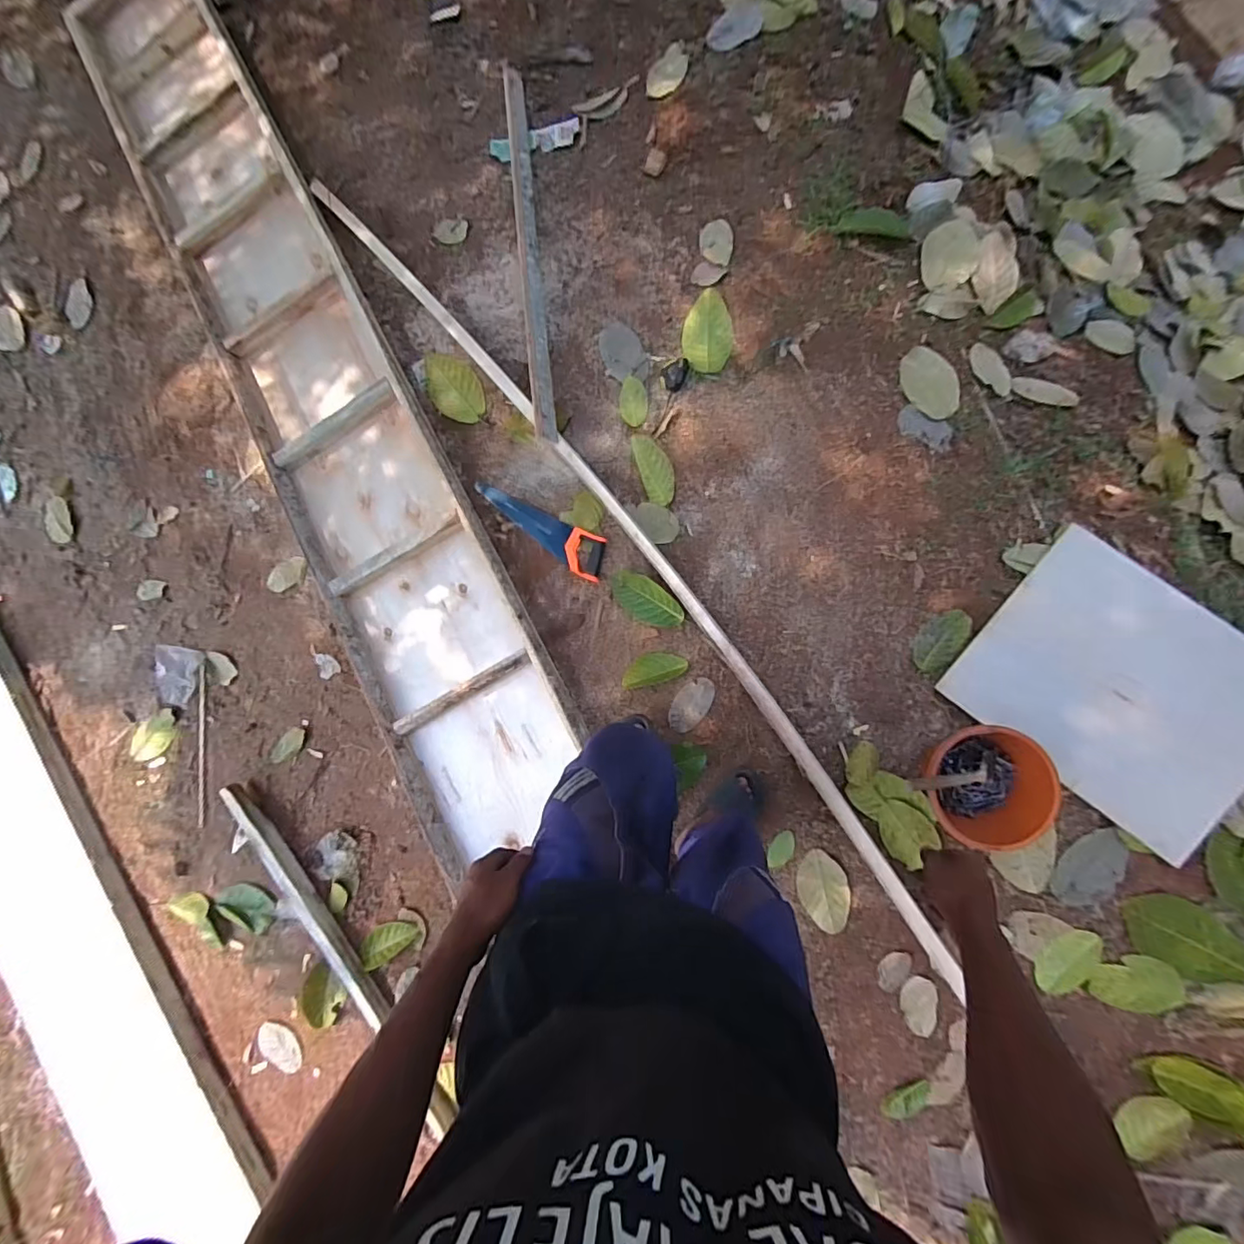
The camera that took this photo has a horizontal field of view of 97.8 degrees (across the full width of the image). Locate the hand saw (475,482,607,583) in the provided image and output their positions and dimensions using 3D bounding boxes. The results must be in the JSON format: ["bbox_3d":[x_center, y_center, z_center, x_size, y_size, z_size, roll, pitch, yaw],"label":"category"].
[{"bbox_3d":[-0.229,-0.259,1.490,0.433,0.039,0.111,30,90,10],"label":"hand saw"}]

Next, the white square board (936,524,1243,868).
[{"bbox_3d":[1.116,0.158,1.213,0.608,0.018,0.468,38,99,10],"label":"white square board"}]

